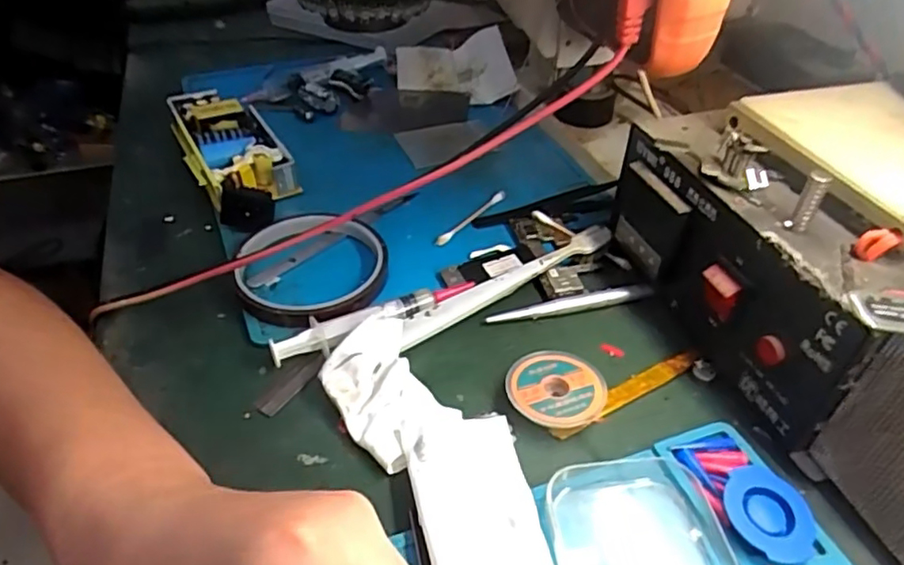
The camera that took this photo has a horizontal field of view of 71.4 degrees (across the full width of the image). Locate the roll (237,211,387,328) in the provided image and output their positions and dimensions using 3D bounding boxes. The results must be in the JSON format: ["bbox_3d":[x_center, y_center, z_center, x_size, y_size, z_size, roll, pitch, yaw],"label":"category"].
[{"bbox_3d":[-0.077,-0.009,0.352,0.082,0.017,0.091,-12,42,-14],"label":"roll"}]

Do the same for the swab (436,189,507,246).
[{"bbox_3d":[0.013,-0.043,0.410,0.005,0.005,0.071,27,48,28],"label":"swab"}]

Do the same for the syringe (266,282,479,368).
[{"bbox_3d":[-0.038,0.020,0.325,0.110,0.013,0.022,-15,43,-17],"label":"syringe"}]

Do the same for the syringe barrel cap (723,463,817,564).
[{"bbox_3d":[0.124,0.091,0.247,0.033,0.011,0.035,0,41,0],"label":"syringe barrel cap"}]

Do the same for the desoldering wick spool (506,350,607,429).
[{"bbox_3d":[0.049,0.051,0.297,0.045,0.012,0.041,0,41,0],"label":"desoldering wick spool"}]

